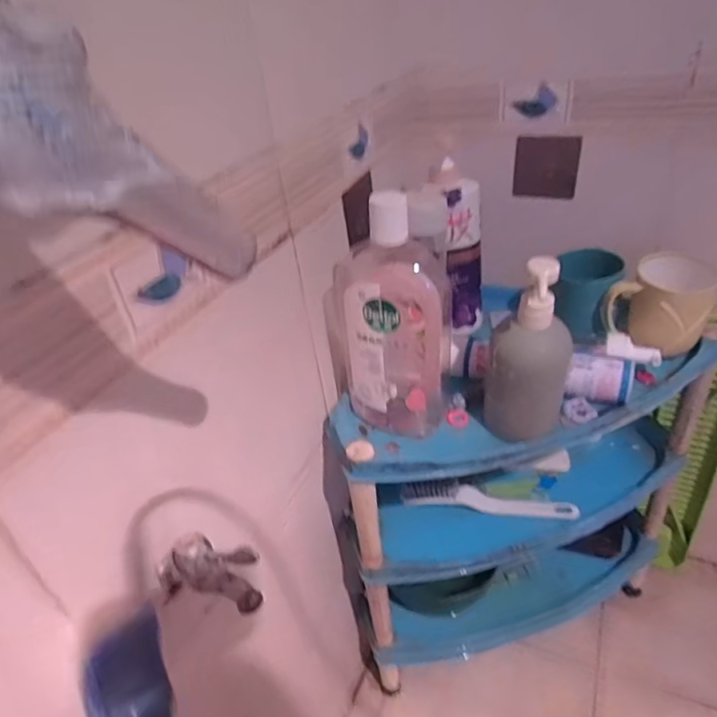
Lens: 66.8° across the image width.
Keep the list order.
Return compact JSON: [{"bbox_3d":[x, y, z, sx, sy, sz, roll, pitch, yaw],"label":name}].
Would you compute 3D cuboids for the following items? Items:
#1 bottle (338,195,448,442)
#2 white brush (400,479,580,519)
[{"bbox_3d":[0.034,-0.026,0.542,0.106,0.246,0.054,-8,35,0],"label":"bottle"},{"bbox_3d":[0.171,0.184,0.724,0.222,0.039,0.026,1,36,13],"label":"white brush"}]

